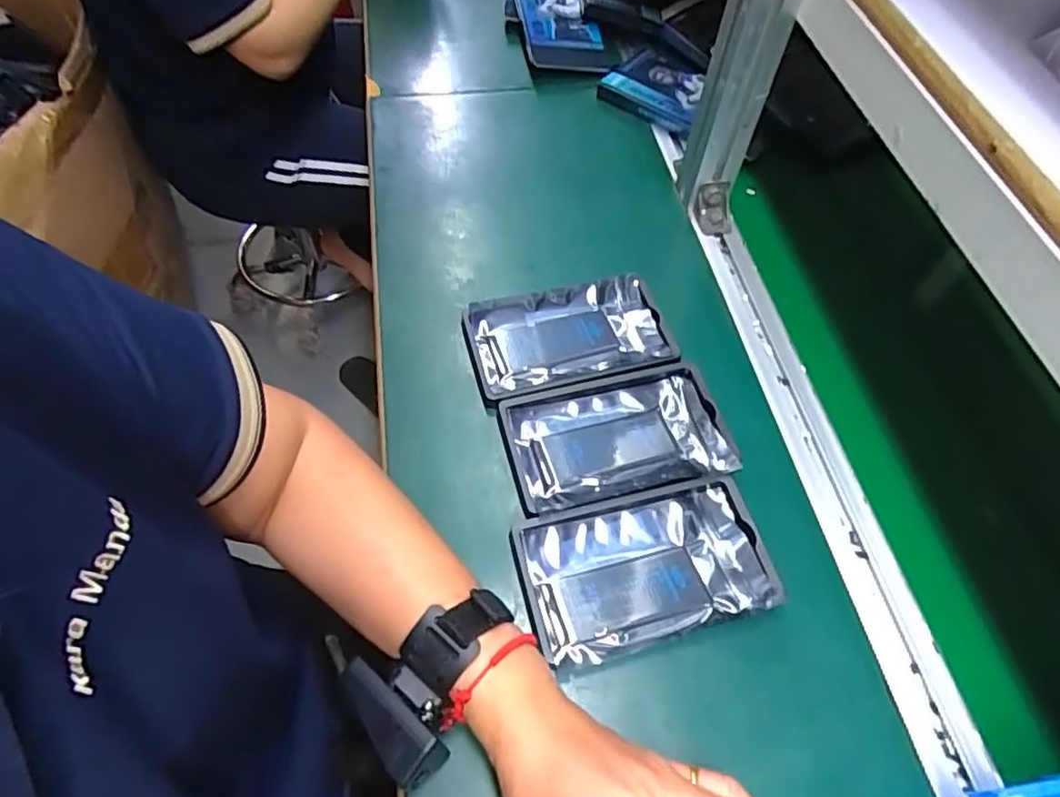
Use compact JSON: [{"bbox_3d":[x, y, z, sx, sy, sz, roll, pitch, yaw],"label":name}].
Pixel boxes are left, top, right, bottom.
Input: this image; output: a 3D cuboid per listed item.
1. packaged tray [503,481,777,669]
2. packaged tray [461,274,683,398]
[{"bbox_3d":[0.075,0.108,0.417,0.155,0.022,0.093,-11,59,-11],"label":"packaged tray"},{"bbox_3d":[0.030,-0.049,0.522,0.156,0.022,0.092,-11,59,-11],"label":"packaged tray"}]

